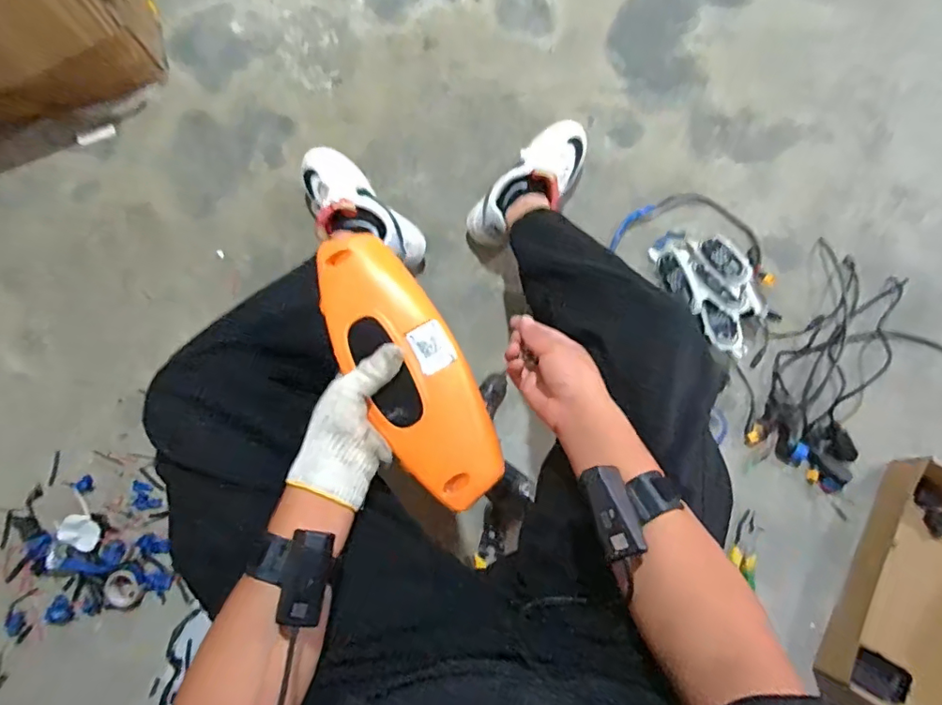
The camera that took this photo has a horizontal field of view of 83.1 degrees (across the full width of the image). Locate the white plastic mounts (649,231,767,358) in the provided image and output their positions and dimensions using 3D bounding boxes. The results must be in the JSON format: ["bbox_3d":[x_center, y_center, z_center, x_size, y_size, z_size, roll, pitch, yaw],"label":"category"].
[{"bbox_3d":[0.411,-0.120,0.911,0.141,0.075,0.236,-27,77,-6],"label":"white plastic mounts"}]

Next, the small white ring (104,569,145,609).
[{"bbox_3d":[-0.521,0.358,0.803,0.055,0.015,0.054,0,75,0],"label":"small white ring"}]

